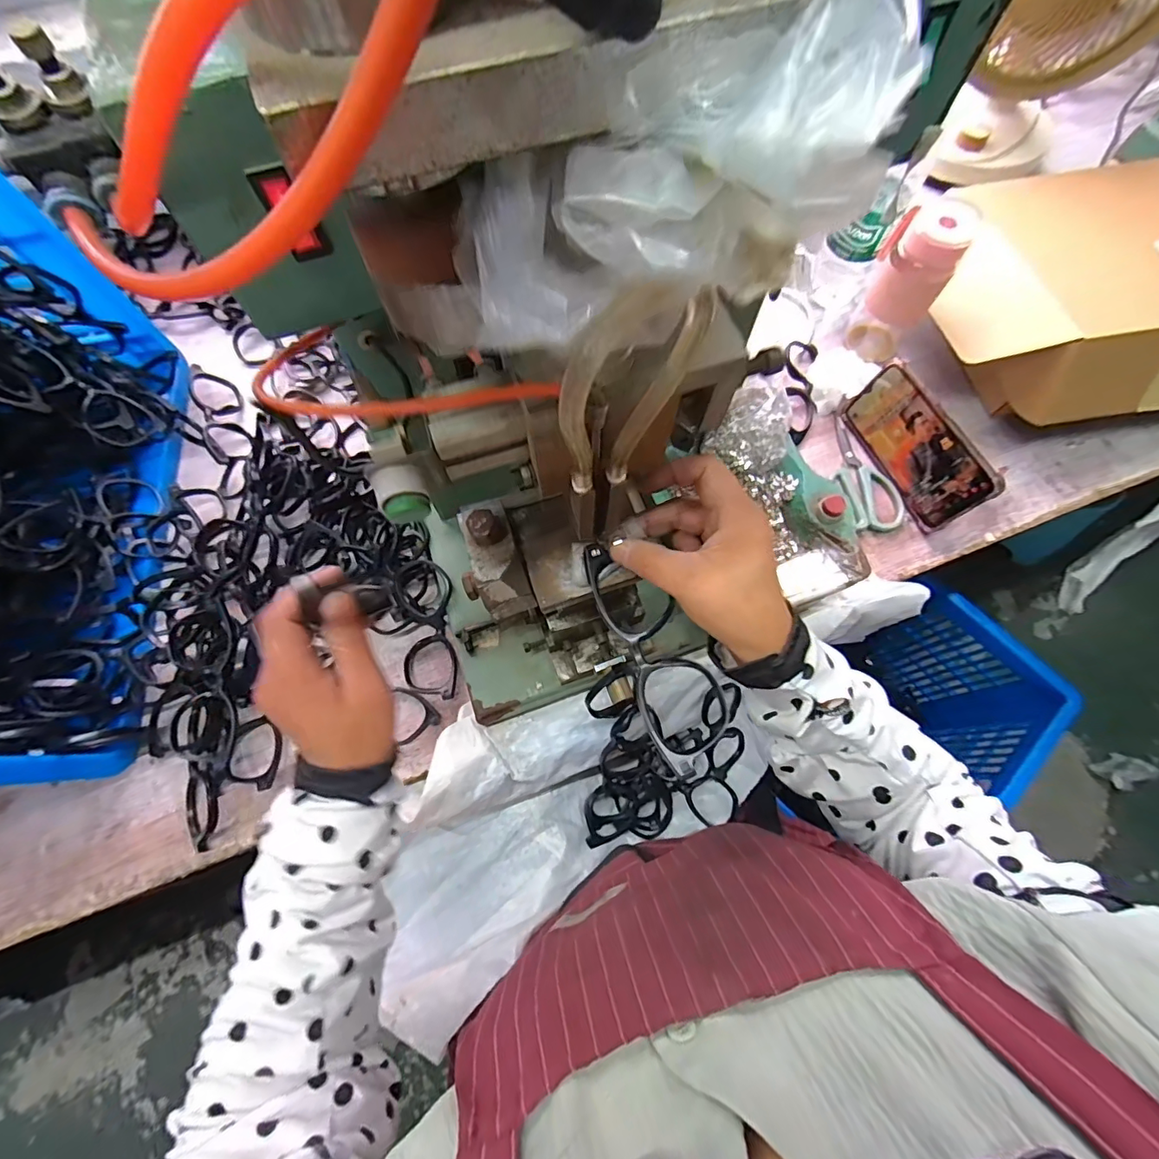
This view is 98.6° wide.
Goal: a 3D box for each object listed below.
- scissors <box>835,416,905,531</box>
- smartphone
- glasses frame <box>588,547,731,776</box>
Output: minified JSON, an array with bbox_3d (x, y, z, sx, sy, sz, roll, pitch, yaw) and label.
[{"bbox_3d":[0.306,-0.117,0.533,0.057,0.009,0.139,-5,70,-1],"label":"scissors"},{"bbox_3d":[0.340,-0.136,0.505,0.011,0.080,0.165,-18,72,-21],"label":"smartphone"},{"bbox_3d":[0.043,0.040,0.293,0.047,0.009,0.141,-26,80,-8],"label":"glasses frame"}]

